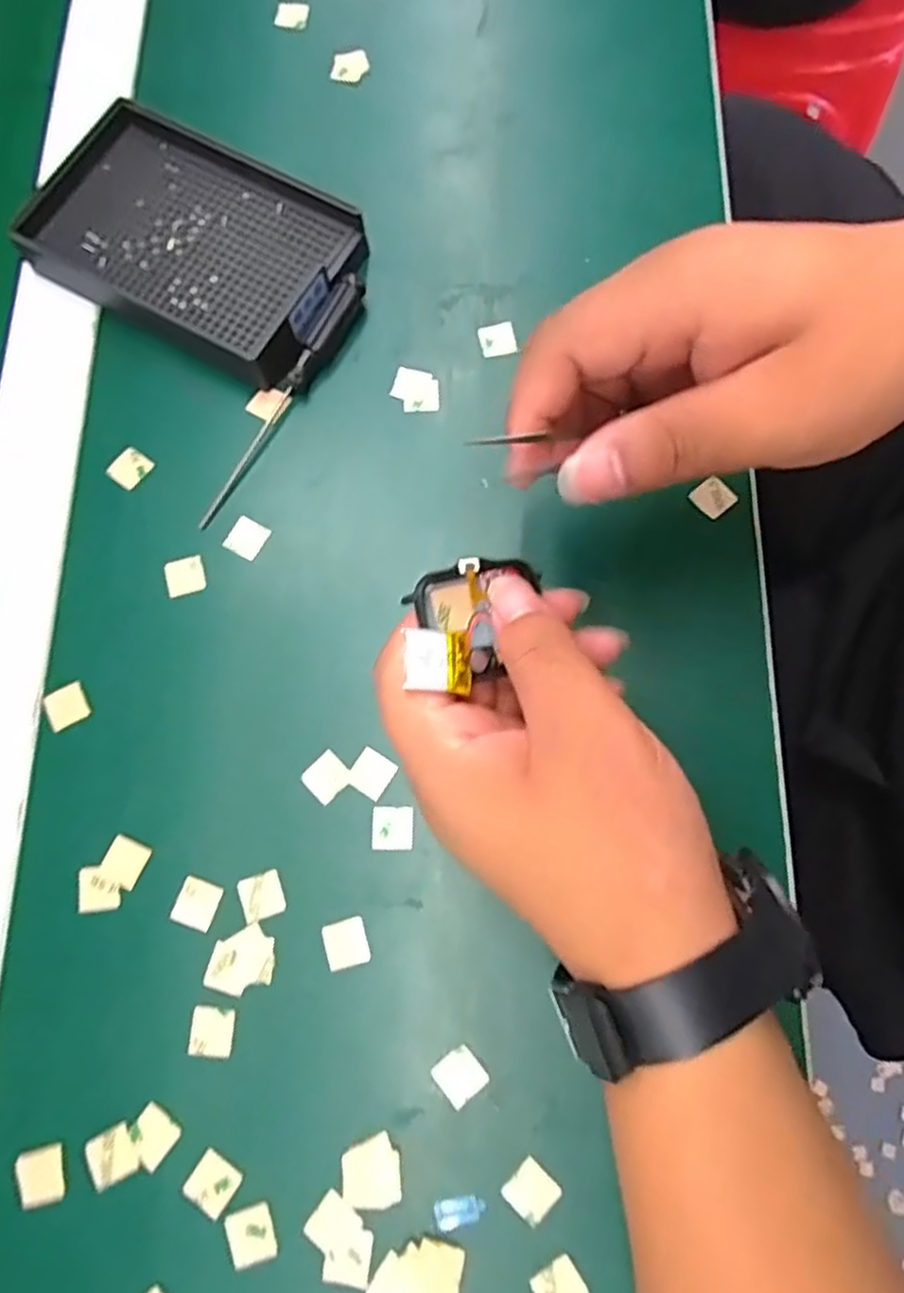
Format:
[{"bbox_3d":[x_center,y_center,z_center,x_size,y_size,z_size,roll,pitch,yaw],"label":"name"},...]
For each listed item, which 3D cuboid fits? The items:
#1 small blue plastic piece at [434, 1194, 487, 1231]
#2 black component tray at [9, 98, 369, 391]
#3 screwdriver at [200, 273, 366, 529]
[{"bbox_3d":[0.003,0.196,0.243,0.017,0.004,0.009,-7,77,-1],"label":"small blue plastic piece"},{"bbox_3d":[-0.121,-0.185,0.326,0.149,0.023,0.093,28,79,7],"label":"black component tray"},{"bbox_3d":[-0.074,-0.110,0.311,0.011,0.015,0.130,27,79,7],"label":"screwdriver"}]

